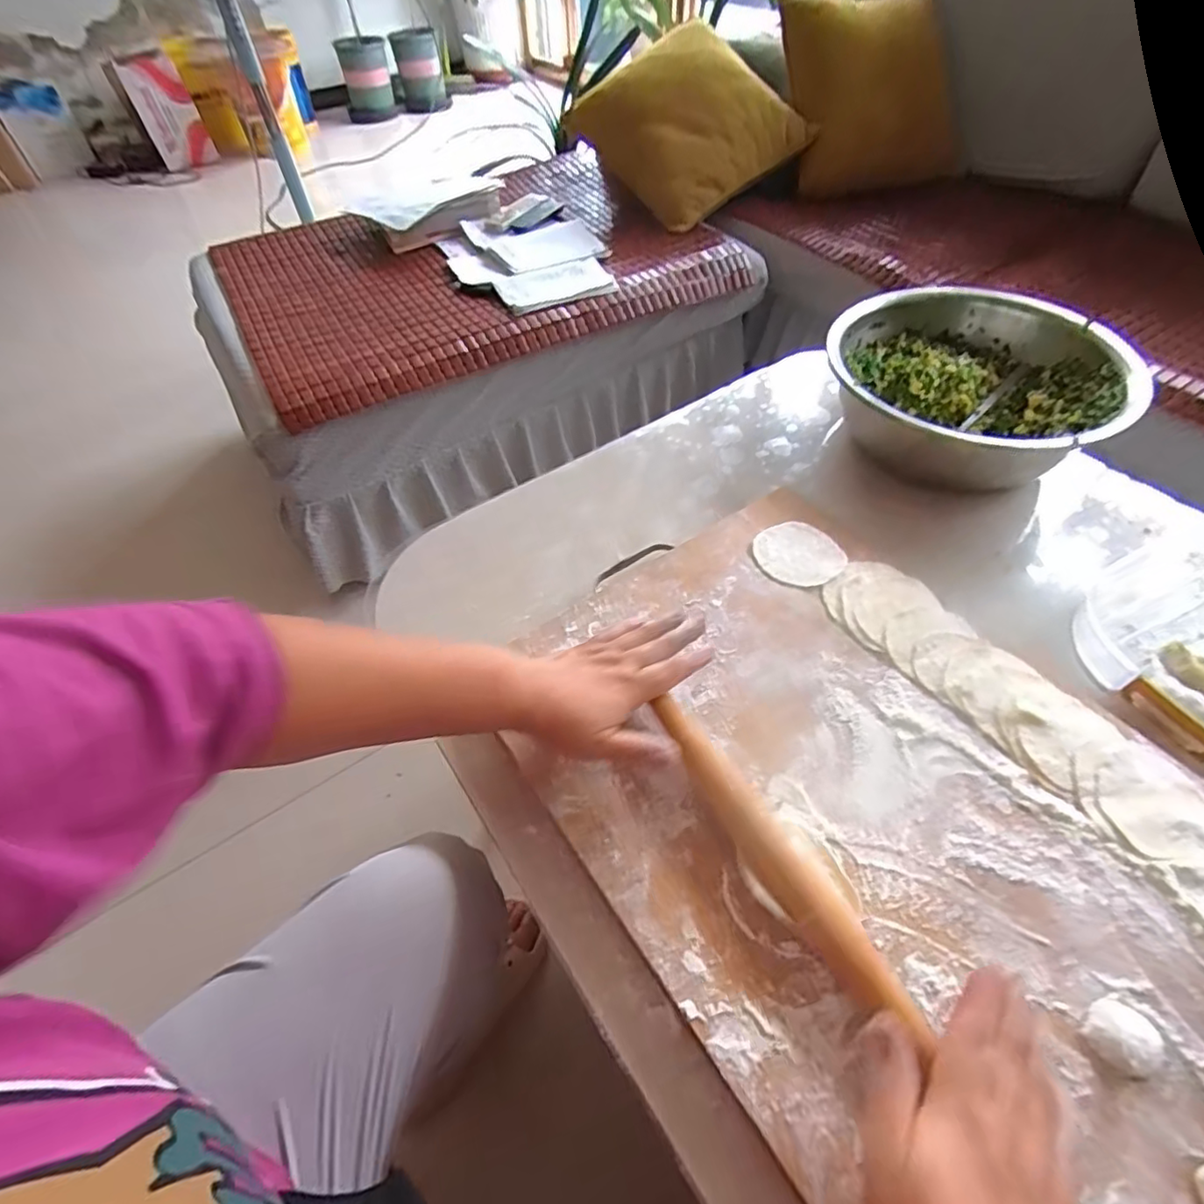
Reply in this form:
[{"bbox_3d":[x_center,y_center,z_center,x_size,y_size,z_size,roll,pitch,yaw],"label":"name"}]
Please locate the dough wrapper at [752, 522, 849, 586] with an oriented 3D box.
[{"bbox_3d":[0.174,-0.042,0.536,0.070,0.008,0.071,-2,52,2],"label":"dough wrapper"}]

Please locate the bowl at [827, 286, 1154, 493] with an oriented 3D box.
[{"bbox_3d":[0.373,-0.210,0.628,0.243,0.124,0.259,-2,52,2],"label":"bowl"}]

